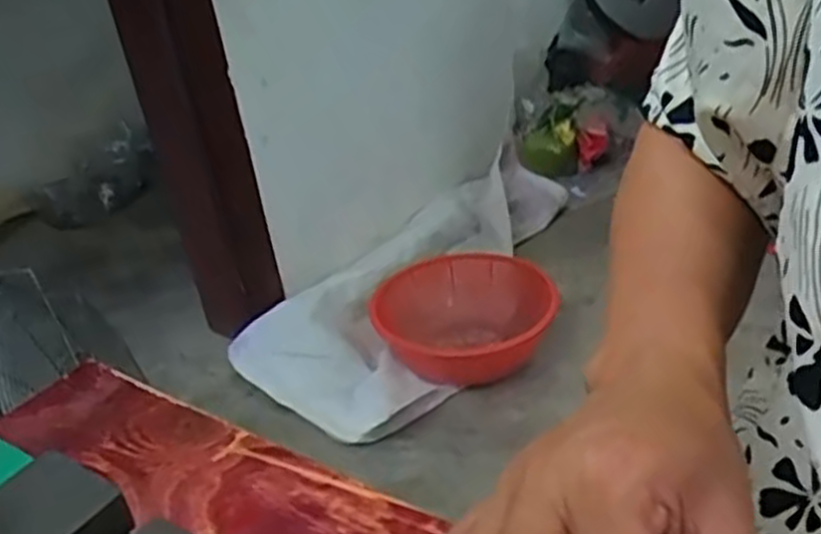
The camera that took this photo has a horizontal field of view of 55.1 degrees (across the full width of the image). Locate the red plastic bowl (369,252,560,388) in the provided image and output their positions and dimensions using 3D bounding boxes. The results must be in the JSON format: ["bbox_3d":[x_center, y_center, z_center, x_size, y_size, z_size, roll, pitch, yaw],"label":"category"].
[{"bbox_3d":[0.117,0.101,1.655,0.361,0.135,0.388,-6,30,4],"label":"red plastic bowl"}]

